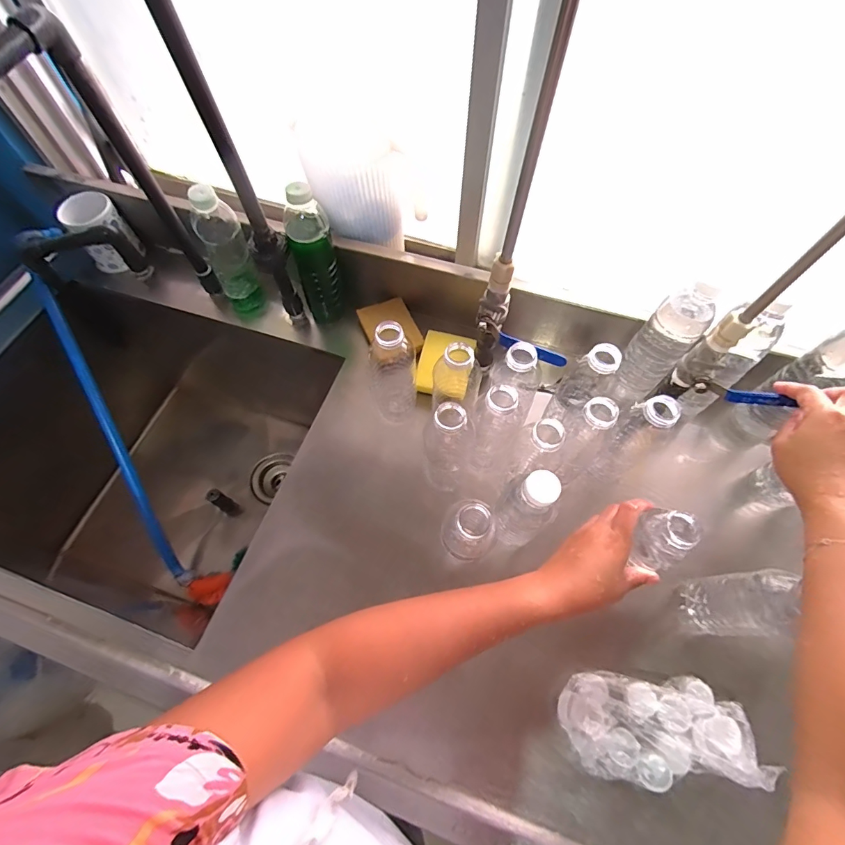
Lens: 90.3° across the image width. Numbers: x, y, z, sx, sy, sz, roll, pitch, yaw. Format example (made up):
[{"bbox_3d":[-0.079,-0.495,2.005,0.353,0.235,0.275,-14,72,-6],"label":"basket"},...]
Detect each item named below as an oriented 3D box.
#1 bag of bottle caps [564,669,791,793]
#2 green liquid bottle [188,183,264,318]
[{"bbox_3d":[0.235,0.314,0.429,0.182,0.047,0.096,3,63,2],"label":"bag of bottle caps"},{"bbox_3d":[-0.291,-0.253,0.627,0.061,0.223,0.057,-27,66,-13],"label":"green liquid bottle"}]

